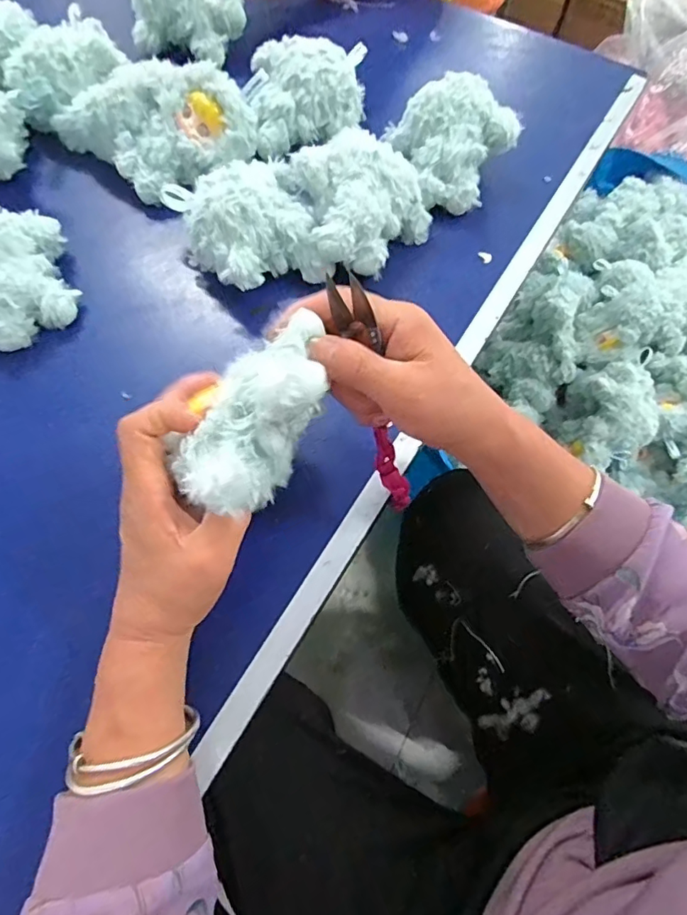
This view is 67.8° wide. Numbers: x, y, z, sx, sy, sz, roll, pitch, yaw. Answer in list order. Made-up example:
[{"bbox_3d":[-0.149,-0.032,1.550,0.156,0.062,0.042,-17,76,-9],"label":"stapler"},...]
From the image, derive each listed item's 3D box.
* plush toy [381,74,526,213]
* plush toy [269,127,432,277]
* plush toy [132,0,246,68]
[{"bbox_3d":[0.107,-0.304,0.490,0.107,0.055,0.119,-20,68,-10],"label":"plush toy"},{"bbox_3d":[0.015,-0.228,0.454,0.112,0.061,0.117,1,66,-1],"label":"plush toy"},{"bbox_3d":[-0.166,-0.506,0.566,0.115,0.068,0.090,15,67,5],"label":"plush toy"}]

